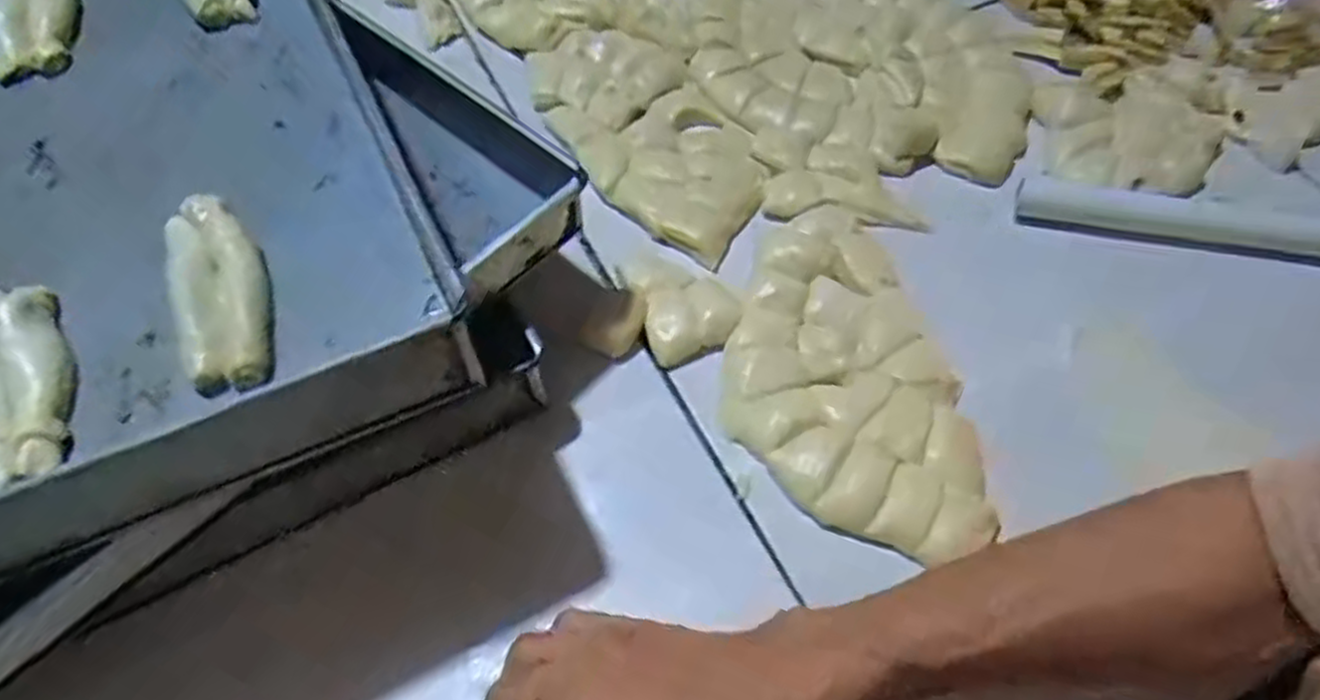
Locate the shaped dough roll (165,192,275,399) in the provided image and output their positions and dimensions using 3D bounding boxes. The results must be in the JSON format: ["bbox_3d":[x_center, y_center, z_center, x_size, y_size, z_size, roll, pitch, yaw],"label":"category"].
[{"bbox_3d":[-0.205,-0.026,0.368,0.041,0.023,0.106,-20,62,-13],"label":"shaped dough roll"}]

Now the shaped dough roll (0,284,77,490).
[{"bbox_3d":[-0.278,0.015,0.337,0.040,0.019,0.101,-27,64,-16],"label":"shaped dough roll"}]

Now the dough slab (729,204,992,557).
[{"bbox_3d":[0.105,0.012,0.469,0.130,0.015,0.231,-9,60,-7],"label":"dough slab"}]

